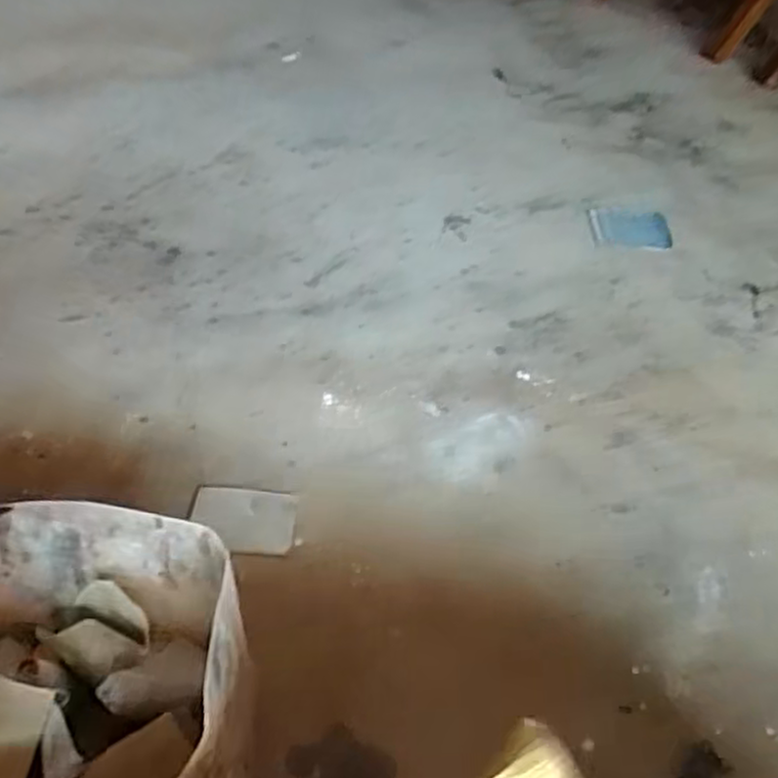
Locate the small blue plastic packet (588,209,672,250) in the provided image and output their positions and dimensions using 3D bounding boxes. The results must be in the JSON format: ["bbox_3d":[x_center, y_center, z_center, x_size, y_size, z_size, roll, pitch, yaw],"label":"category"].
[{"bbox_3d":[0.386,-0.257,1.199,0.122,0.016,0.095,4,43,1],"label":"small blue plastic packet"}]

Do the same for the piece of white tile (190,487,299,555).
[{"bbox_3d":[-0.143,0.129,0.734,0.101,0.009,0.077,4,43,1],"label":"piece of white tile"}]

